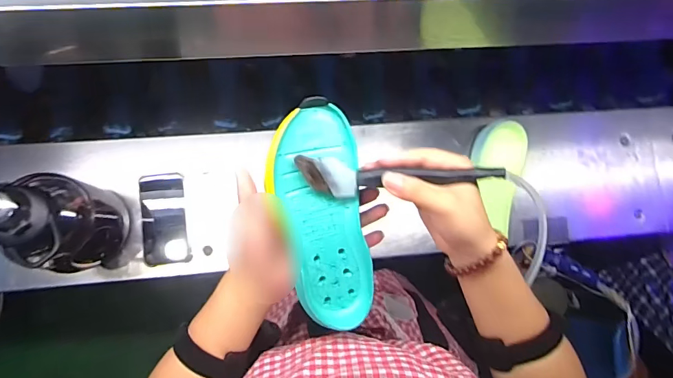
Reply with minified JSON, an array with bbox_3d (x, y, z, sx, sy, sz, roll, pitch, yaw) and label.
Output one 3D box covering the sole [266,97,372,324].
[{"bbox_3d":[-0.012,0.025,0.381,0.077,0.017,0.197,-12,100,-7],"label":"sole"}]

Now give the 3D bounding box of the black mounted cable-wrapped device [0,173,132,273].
[{"bbox_3d":[-0.382,0.050,0.618,0.097,0.231,0.123,14,81,-4],"label":"black mounted cable-wrapped device"}]

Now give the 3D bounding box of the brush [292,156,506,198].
[{"bbox_3d":[0.051,-0.005,0.365,0.169,0.008,0.036,4,115,3],"label":"brush"}]

